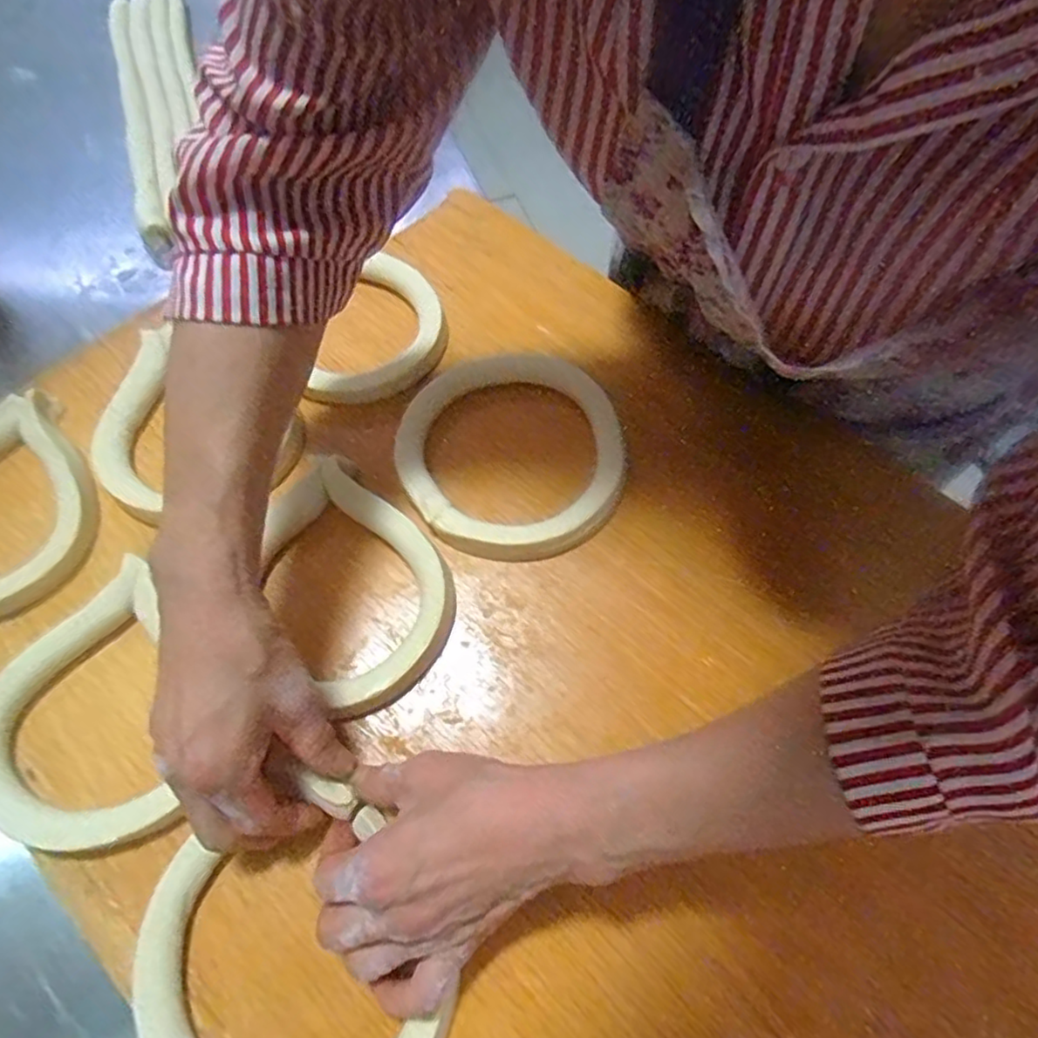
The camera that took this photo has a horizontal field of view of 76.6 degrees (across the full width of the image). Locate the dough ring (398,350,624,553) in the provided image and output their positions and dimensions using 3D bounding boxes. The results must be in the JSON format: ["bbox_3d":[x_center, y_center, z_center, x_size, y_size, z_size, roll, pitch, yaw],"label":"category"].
[{"bbox_3d":[-0.005,-0.058,0.458,0.150,0.020,0.165,0,63,1],"label":"dough ring"}]

